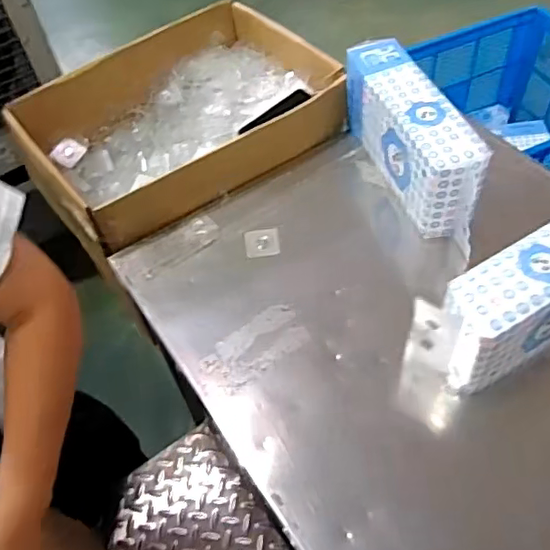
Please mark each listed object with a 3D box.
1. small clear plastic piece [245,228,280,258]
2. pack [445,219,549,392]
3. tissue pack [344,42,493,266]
[{"bbox_3d":[-0.020,-0.054,0.949,0.056,0.011,0.054,-6,53,0],"label":"small clear plastic piece"},{"bbox_3d":[0.372,0.016,0.766,0.333,0.173,0.091,-28,56,-15],"label":"pack"},{"bbox_3d":[0.223,-0.231,0.956,0.090,0.149,0.345,-17,54,-8],"label":"tissue pack"}]

